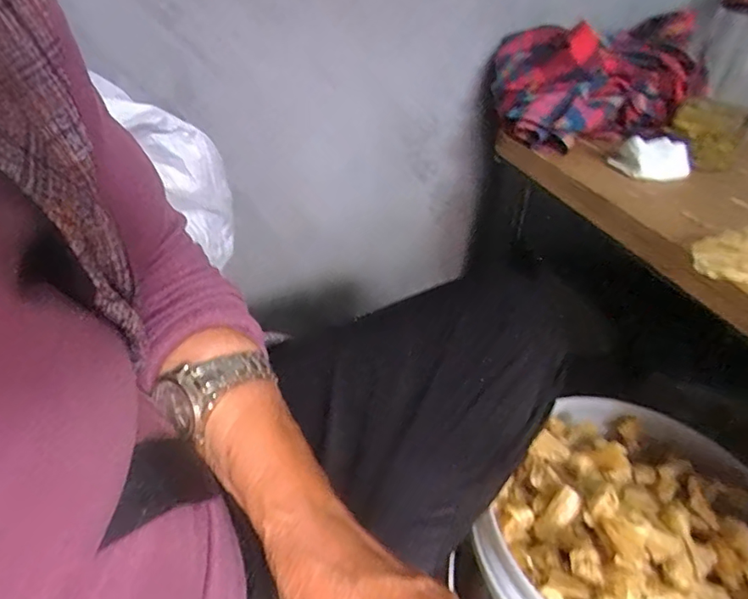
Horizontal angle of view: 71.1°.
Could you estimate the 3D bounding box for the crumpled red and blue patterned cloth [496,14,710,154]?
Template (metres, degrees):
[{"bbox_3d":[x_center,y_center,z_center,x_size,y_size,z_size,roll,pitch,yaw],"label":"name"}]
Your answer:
[{"bbox_3d":[0.272,-0.260,0.622,0.254,0.110,0.147,-15,39,-23],"label":"crumpled red and blue patterned cloth"}]

